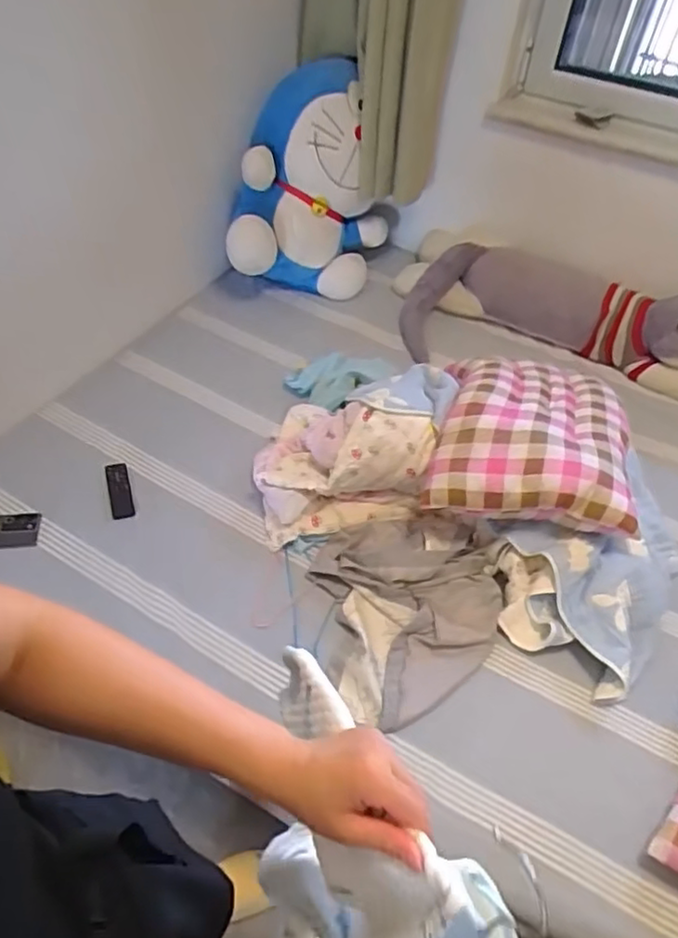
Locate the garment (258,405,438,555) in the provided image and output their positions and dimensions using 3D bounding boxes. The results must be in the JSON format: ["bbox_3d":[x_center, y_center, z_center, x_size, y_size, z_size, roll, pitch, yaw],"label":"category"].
[{"bbox_3d":[-0.005,-0.041,1.308,0.328,0.197,0.300,-10,49,-16],"label":"garment"}]

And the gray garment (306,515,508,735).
[{"bbox_3d":[0.134,0.235,1.170,0.382,0.095,0.358,-17,51,-22],"label":"gray garment"}]

